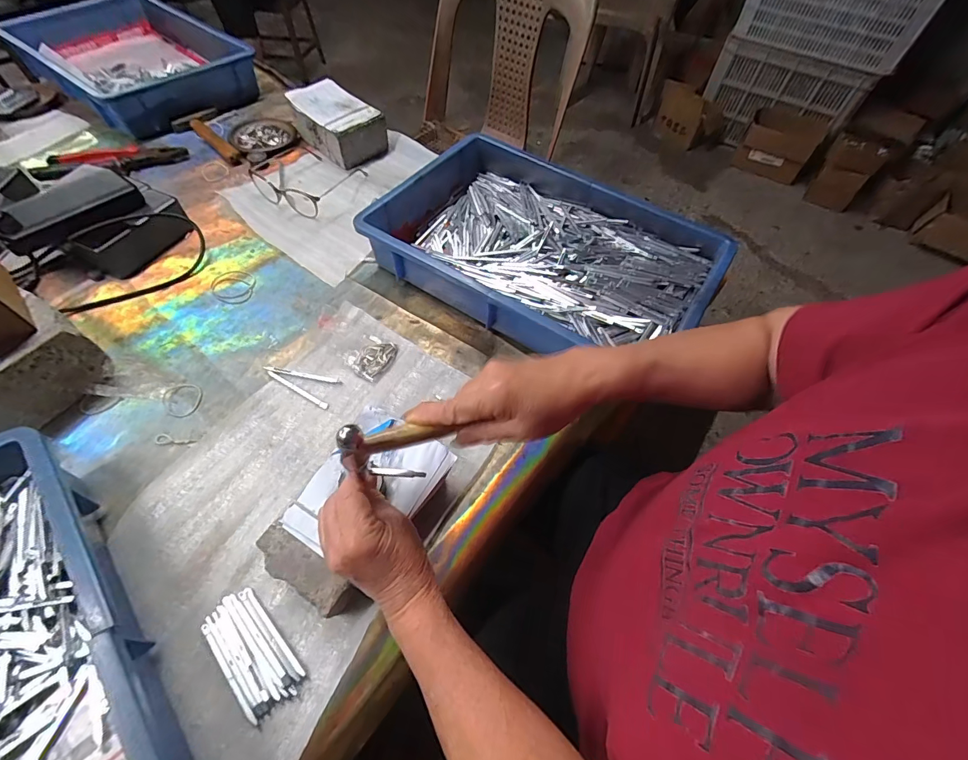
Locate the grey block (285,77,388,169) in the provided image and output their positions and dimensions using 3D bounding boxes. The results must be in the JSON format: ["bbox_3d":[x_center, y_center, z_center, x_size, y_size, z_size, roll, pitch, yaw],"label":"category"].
[{"bbox_3d":[-0.260,-0.461,0.734,0.154,0.071,0.103,40,63,21],"label":"grey block"}]

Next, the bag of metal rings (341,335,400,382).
[{"bbox_3d":[-0.136,-0.031,0.507,0.048,0.019,0.060,37,62,19],"label":"bag of metal rings"}]

